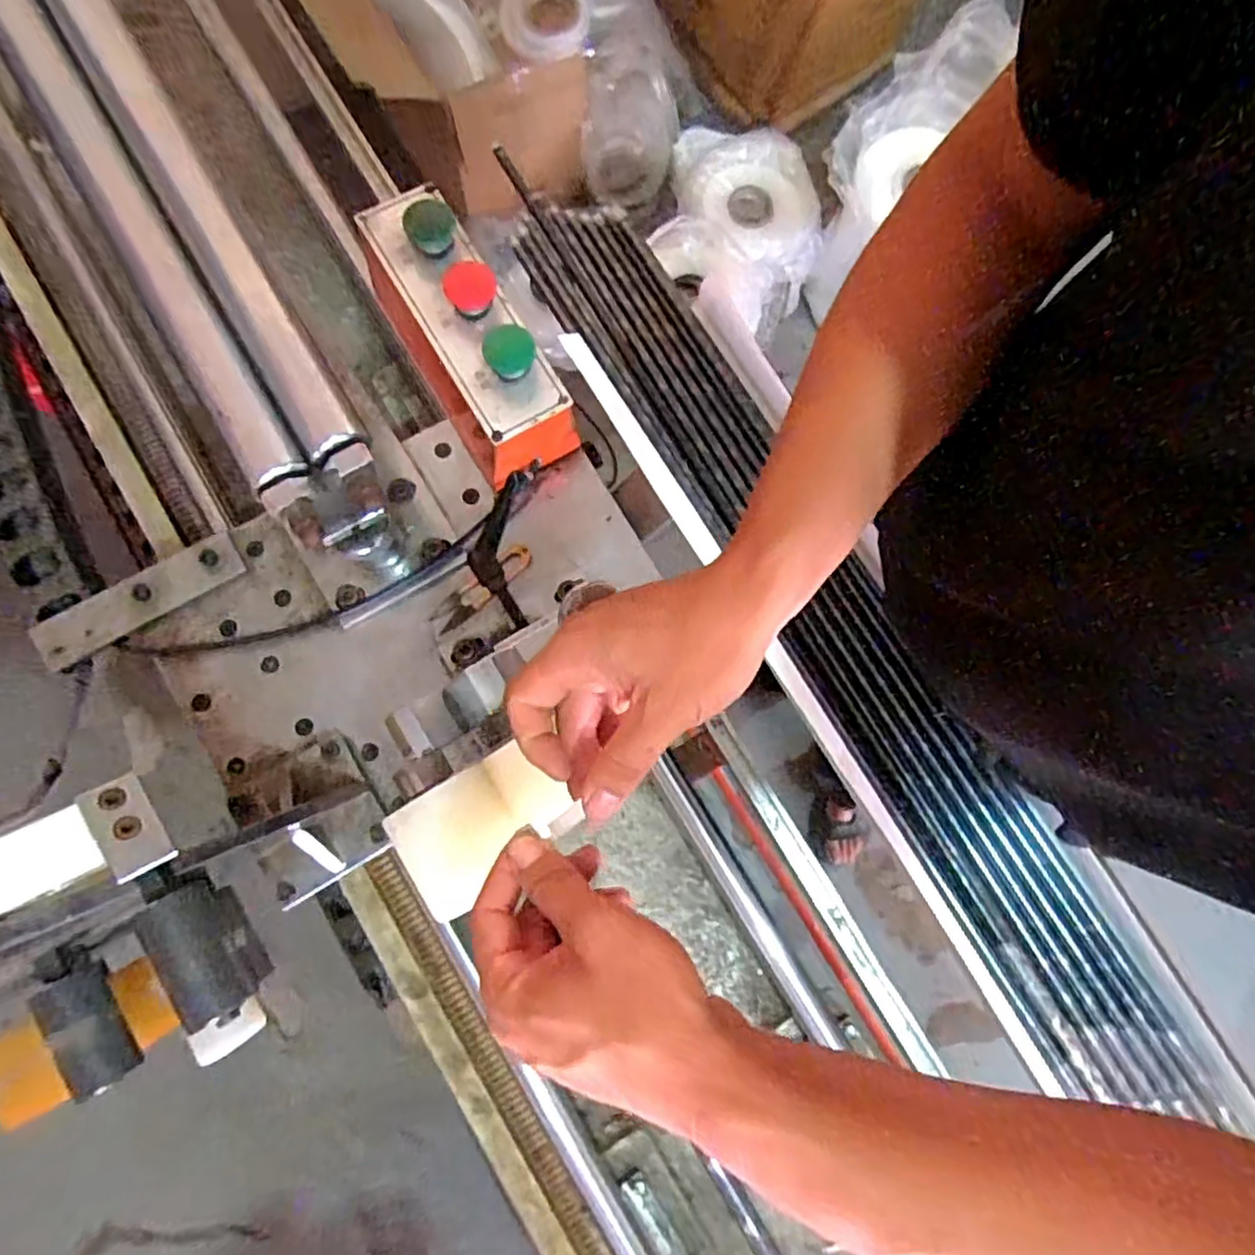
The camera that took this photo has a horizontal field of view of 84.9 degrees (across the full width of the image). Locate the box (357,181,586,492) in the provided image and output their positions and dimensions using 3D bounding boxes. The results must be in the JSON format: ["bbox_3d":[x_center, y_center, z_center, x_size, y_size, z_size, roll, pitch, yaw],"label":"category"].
[{"bbox_3d":[-0.134,-0.238,0.566,0.085,0.109,0.223,-33,80,-6],"label":"box"}]

